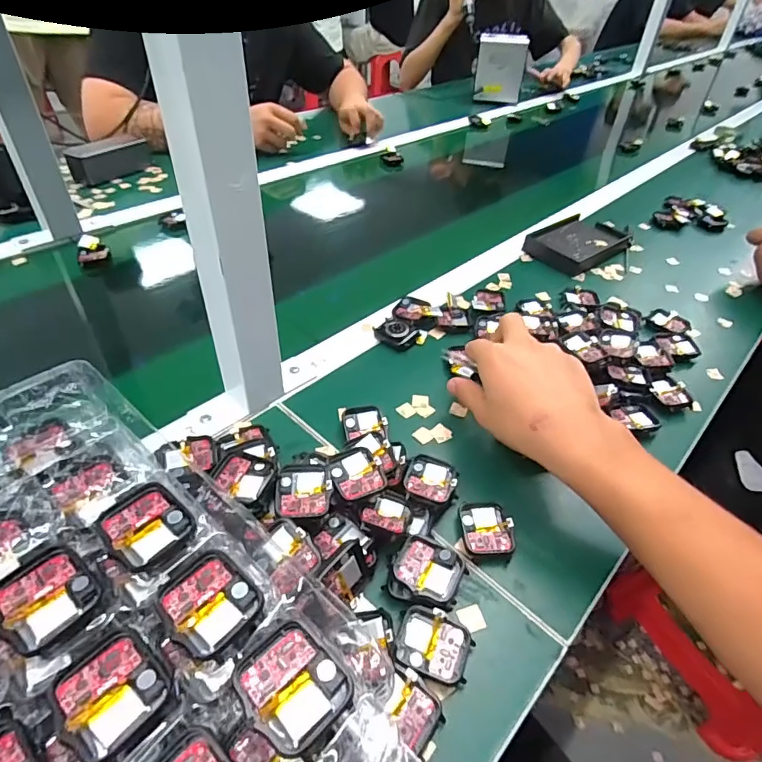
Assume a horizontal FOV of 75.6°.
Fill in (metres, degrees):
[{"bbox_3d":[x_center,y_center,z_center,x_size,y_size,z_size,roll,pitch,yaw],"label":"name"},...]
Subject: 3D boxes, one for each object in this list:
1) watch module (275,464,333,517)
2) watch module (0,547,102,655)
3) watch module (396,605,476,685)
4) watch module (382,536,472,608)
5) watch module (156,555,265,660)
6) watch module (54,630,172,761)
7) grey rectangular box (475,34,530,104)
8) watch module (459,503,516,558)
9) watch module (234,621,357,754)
[{"bbox_3d":[-0.054,0.075,0.342,0.037,0.005,0.040,-3,43,-8],"label":"watch module"},{"bbox_3d":[-0.153,0.098,0.225,0.042,0.005,0.036,33,50,28],"label":"watch module"},{"bbox_3d":[0.033,0.162,0.302,0.045,0.008,0.037,14,43,11],"label":"watch module"},{"bbox_3d":[0.030,0.127,0.329,0.047,0.015,0.043,14,43,11],"label":"watch module"},{"bbox_3d":[-0.079,0.101,0.227,0.042,0.005,0.037,33,50,29],"label":"watch module"},{"bbox_3d":[-0.110,0.126,0.201,0.040,0.004,0.037,34,50,29],"label":"watch module"},{"bbox_3d":[0.325,-0.852,1.339,0.126,0.148,0.067,6,42,3],"label":"grey rectangular box"},{"bbox_3d":[0.078,0.109,0.365,0.036,0.010,0.041,-3,43,-8],"label":"watch module"},{"bbox_3d":[-0.036,0.123,0.201,0.042,0.006,0.036,32,49,27],"label":"watch module"}]

